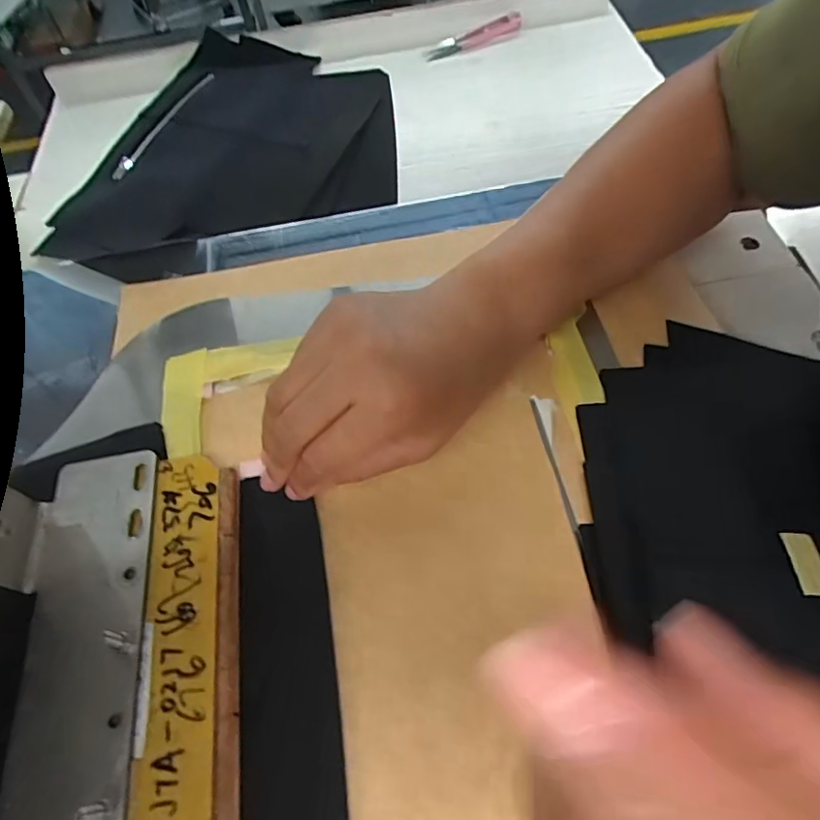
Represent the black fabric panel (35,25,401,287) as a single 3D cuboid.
[{"bbox_3d":[-0.145,-0.228,0.461,0.256,0.024,0.300,-5,59,2],"label":"black fabric panel"}]

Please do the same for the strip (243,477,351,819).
[{"bbox_3d":[-0.050,0.128,0.232,0.039,0.011,0.204,-5,59,-10],"label":"strip"}]

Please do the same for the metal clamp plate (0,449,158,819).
[{"bbox_3d":[-0.143,0.117,0.231,0.053,0.009,0.214,-10,56,-3],"label":"metal clamp plate"}]

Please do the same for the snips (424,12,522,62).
[{"bbox_3d":[0.062,-0.361,0.531,0.105,0.018,0.026,-24,60,-9],"label":"snips"}]

